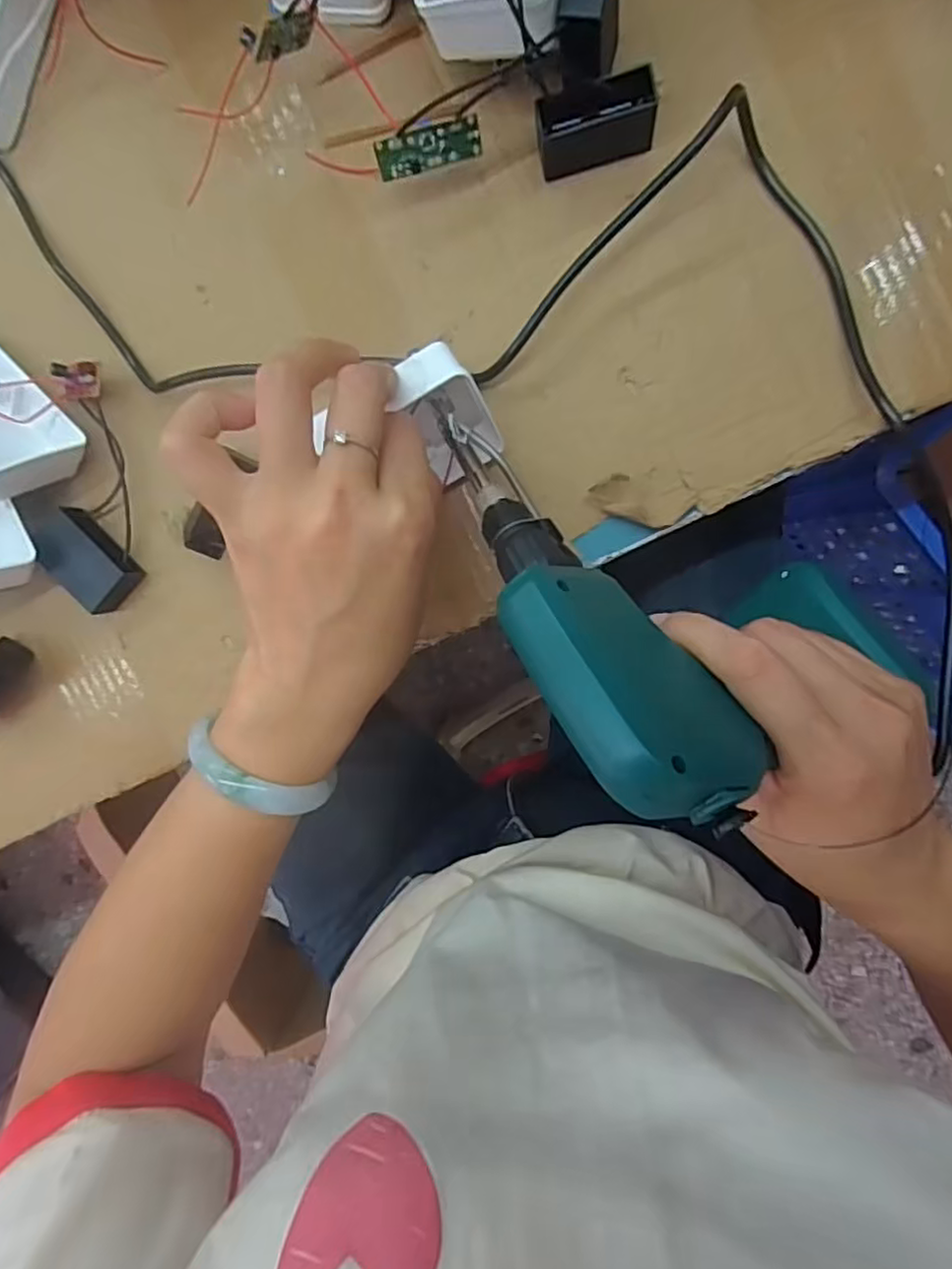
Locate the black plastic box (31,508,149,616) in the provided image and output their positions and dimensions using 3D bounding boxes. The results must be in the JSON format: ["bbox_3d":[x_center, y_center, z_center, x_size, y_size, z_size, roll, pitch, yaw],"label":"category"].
[{"bbox_3d":[-0.196,-0.037,0.332,0.048,0.019,0.031,45,98,1],"label":"black plastic box"}]

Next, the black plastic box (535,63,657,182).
[{"bbox_3d":[0.051,-0.216,0.281,0.048,0.029,0.018,-12,94,8],"label":"black plastic box"}]

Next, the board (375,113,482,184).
[{"bbox_3d":[-0.020,-0.206,0.279,0.044,0.015,0.004,-11,52,4],"label":"board"}]

